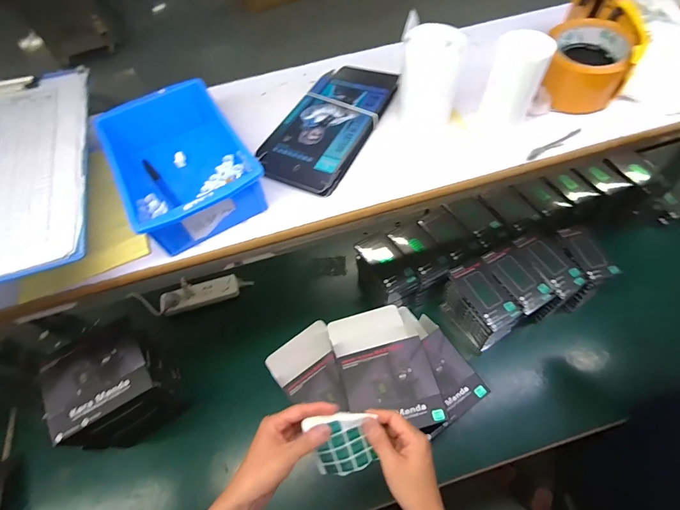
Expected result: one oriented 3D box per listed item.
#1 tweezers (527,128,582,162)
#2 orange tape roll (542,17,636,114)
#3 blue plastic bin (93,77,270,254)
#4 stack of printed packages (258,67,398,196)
[{"bbox_3d":[0.268,-0.138,0.445,0.090,0.004,0.013,-27,61,-11],"label":"tweezers"},{"bbox_3d":[0.309,-0.243,0.461,0.087,0.071,0.082,21,63,16],"label":"orange tape roll"},{"bbox_3d":[-0.184,-0.105,0.426,0.132,0.073,0.204,-29,62,-12],"label":"blue plastic bin"},{"bbox_3d":[-0.014,-0.176,0.471,0.112,0.020,0.225,23,64,17],"label":"stack of printed packages"}]

